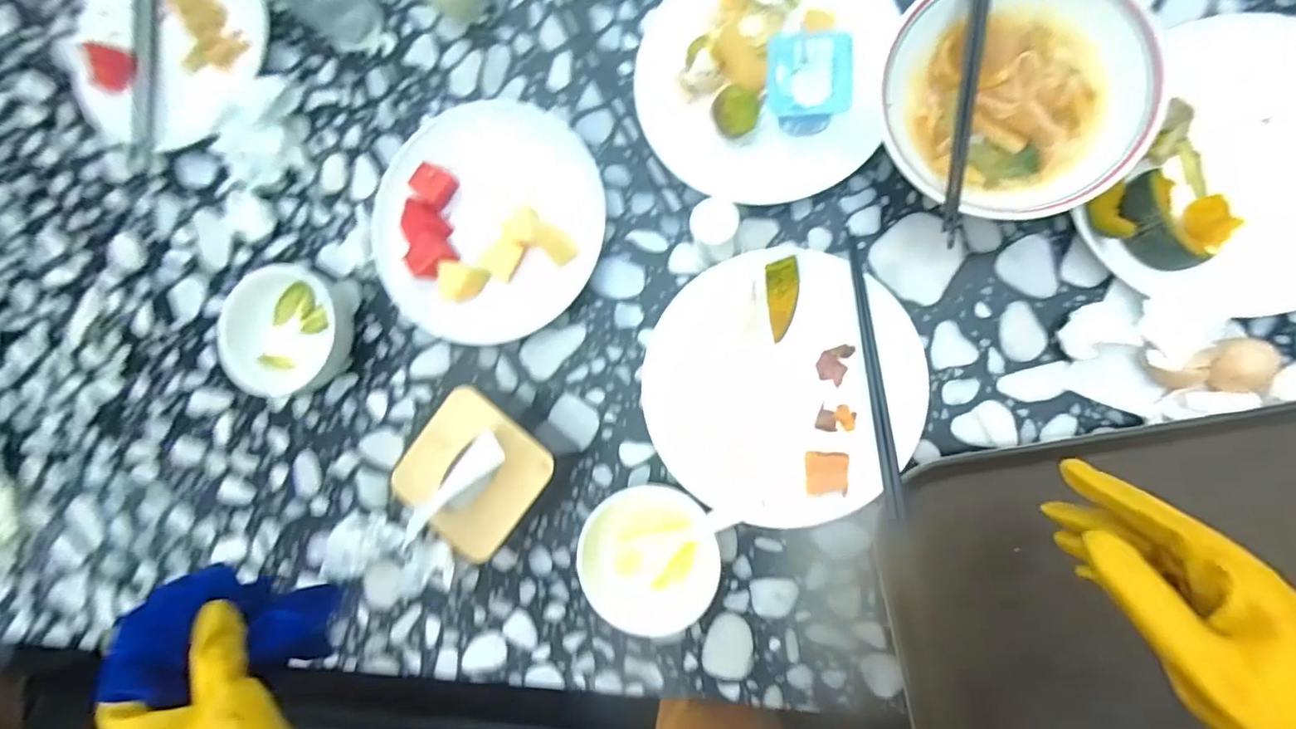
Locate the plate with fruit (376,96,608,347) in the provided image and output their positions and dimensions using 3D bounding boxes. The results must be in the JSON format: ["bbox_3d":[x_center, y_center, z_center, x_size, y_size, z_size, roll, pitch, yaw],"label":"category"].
[{"bbox_3d":[-0.155,-0.143,0.530,0.212,0.038,0.233,0,88,9],"label":"plate with fruit"}]

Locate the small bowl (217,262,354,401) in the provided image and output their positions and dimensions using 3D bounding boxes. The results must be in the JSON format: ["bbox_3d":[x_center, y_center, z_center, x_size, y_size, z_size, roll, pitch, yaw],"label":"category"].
[{"bbox_3d":[-0.348,-0.034,0.551,0.124,0.052,0.108,-28,84,7],"label":"small bowl"}]

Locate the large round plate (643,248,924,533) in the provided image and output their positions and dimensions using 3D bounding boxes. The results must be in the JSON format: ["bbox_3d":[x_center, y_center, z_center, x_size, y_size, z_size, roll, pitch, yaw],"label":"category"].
[{"bbox_3d":[0.111,0.017,0.482,0.219,0.032,0.219,0,88,9],"label":"large round plate"}]

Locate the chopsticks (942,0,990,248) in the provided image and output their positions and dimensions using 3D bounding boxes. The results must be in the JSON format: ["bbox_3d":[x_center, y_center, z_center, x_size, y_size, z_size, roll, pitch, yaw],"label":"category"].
[{"bbox_3d":[0.233,-0.201,0.415,0.013,0.015,0.222,8,87,11],"label":"chopsticks"}]

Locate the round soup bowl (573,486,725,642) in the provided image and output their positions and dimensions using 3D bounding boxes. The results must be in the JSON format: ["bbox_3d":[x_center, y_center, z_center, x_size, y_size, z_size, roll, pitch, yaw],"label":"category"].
[{"bbox_3d":[0.002,0.168,0.485,0.111,0.047,0.125,7,89,9],"label":"round soup bowl"}]

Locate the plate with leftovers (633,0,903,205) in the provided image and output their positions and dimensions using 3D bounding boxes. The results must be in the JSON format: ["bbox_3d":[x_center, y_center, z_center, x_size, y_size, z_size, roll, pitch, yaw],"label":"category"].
[{"bbox_3d":[0.093,-0.258,0.475,0.201,0.075,0.203,0,88,9],"label":"plate with leftovers"}]

